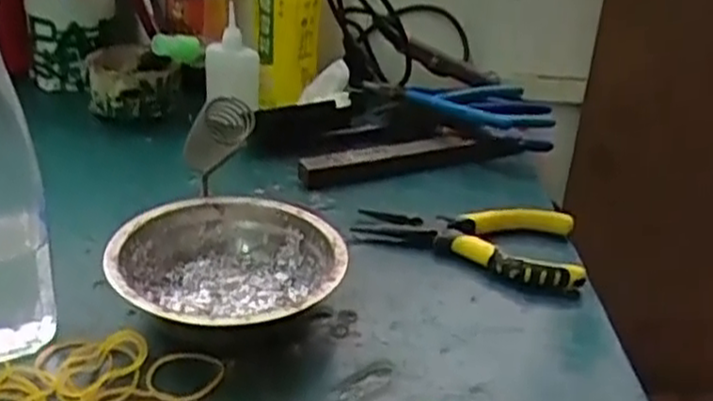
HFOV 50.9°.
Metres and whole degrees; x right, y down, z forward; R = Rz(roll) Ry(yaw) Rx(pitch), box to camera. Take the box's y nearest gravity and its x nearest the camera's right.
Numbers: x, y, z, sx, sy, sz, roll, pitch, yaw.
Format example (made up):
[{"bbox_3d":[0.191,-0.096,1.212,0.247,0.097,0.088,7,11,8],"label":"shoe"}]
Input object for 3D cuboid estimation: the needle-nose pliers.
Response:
[{"bbox_3d":[0.073,0.026,0.491,0.142,0.029,0.064,7,27,2],"label":"needle-nose pliers"}]

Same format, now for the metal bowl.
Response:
[{"bbox_3d":[-0.072,0.045,0.423,0.123,0.045,0.123,3,27,-7],"label":"metal bowl"}]

